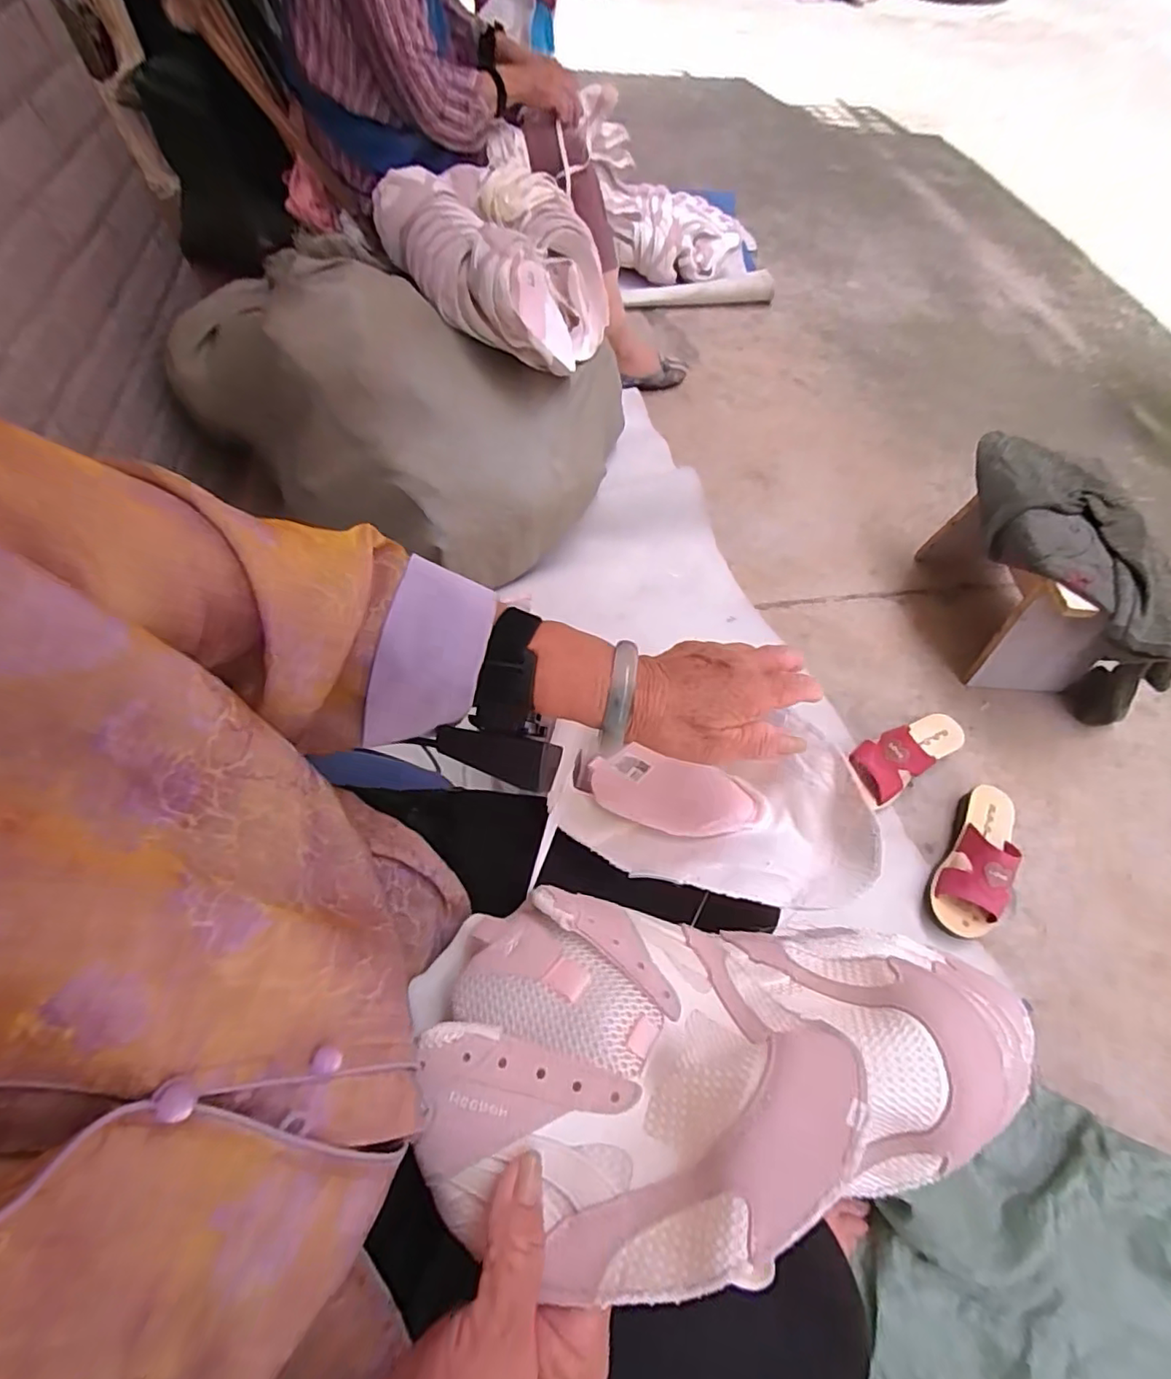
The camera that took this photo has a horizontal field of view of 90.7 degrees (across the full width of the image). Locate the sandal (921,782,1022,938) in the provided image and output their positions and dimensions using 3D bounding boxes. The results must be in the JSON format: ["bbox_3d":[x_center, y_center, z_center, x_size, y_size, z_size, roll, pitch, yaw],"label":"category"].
[{"bbox_3d":[0.539,0.226,0.783,0.078,0.085,0.224,32,64,16],"label":"sandal"}]

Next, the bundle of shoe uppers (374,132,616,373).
[{"bbox_3d":[-0.119,-0.730,1.002,0.375,0.201,0.333,39,68,21],"label":"bundle of shoe uppers"}]

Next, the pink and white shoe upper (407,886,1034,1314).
[{"bbox_3d":[0.055,0.172,0.263,0.280,0.109,0.141,7,60,1],"label":"pink and white shoe upper"}]

